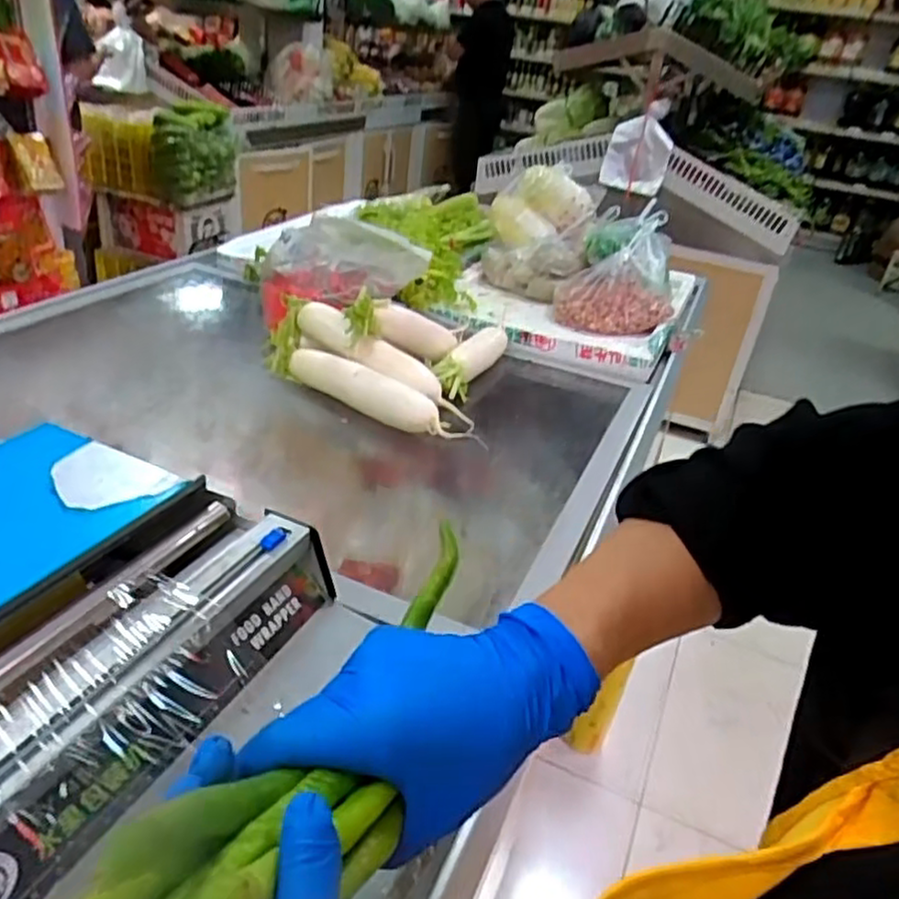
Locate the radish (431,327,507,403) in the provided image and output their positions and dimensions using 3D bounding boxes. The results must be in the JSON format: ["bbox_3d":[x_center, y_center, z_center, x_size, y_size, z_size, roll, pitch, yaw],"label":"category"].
[{"bbox_3d":[0.033,-0.146,1.141,0.063,0.046,0.250,16,32,13],"label":"radish"}]

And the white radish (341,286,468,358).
[{"bbox_3d":[-0.061,-0.180,1.087,0.057,0.068,0.239,35,17,37],"label":"white radish"}]

